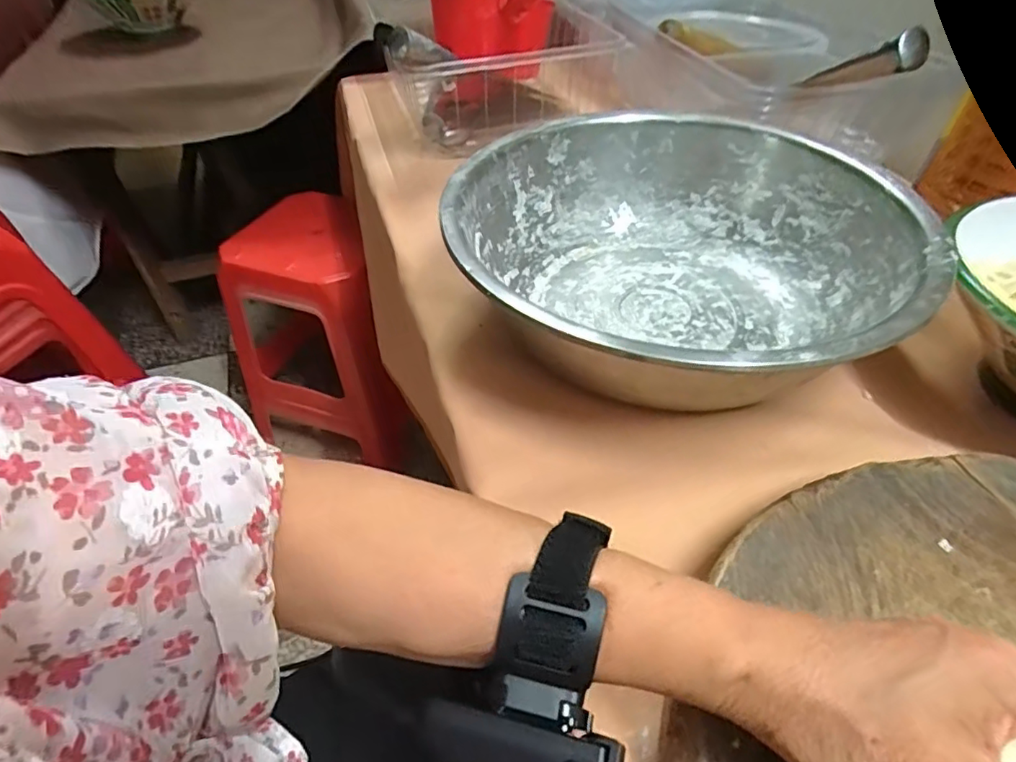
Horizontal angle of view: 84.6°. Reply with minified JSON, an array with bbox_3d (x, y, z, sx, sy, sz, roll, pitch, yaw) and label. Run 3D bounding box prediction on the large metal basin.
[{"bbox_3d":[0.125,-0.092,0.440,0.327,0.104,0.329,0,45,0],"label":"large metal basin"}]

